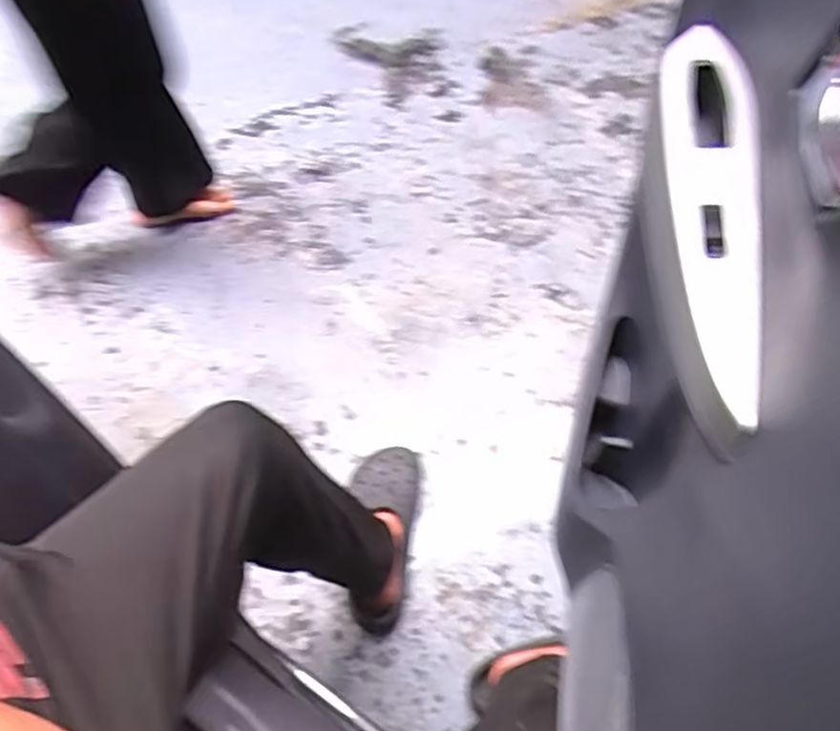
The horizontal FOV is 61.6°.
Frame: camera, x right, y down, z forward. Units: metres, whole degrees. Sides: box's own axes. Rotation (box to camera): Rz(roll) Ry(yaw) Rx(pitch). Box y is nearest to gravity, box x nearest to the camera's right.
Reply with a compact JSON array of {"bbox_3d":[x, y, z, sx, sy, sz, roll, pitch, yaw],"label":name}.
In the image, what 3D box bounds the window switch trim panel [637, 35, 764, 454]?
[{"bbox_3d":[0.193,-0.104,0.487,0.073,0.032,0.335,3,62,19],"label":"window switch trim panel"}]

